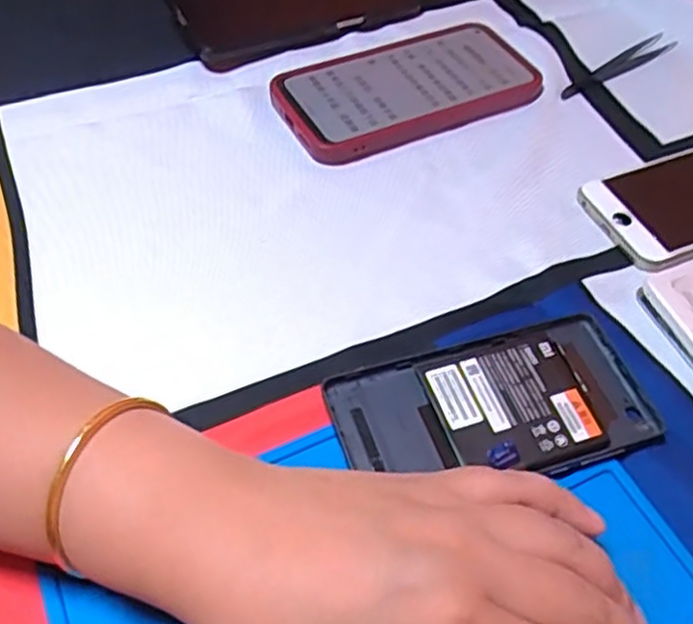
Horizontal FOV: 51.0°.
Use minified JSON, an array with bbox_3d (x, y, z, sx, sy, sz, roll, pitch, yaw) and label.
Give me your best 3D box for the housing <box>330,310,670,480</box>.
[{"bbox_3d":[0.064,0.043,0.316,0.133,0.010,0.070,-14,55,-14],"label":"housing"}]

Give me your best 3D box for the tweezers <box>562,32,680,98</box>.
[{"bbox_3d":[0.179,-0.164,0.483,0.109,0.004,0.013,-29,60,-23],"label":"tweezers"}]

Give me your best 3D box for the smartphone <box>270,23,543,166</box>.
[{"bbox_3d":[0.039,-0.140,0.452,0.160,0.015,0.079,-21,57,-18],"label":"smartphone"}]

